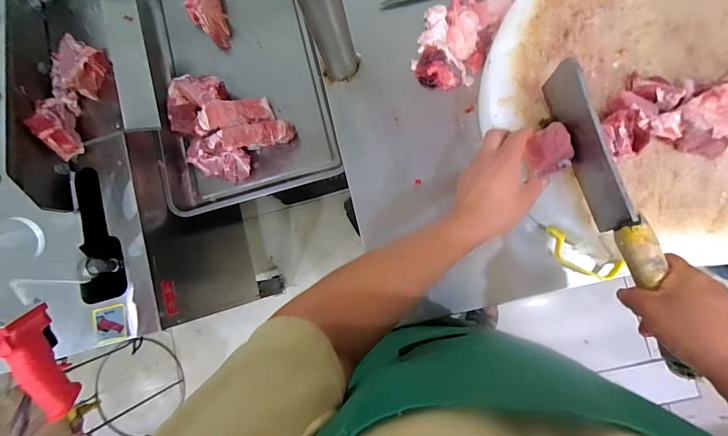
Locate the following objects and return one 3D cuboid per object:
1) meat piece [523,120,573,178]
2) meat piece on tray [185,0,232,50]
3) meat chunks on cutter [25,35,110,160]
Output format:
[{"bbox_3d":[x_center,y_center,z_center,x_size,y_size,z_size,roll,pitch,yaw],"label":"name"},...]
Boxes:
[{"bbox_3d":[0.235,-0.088,0.442,0.045,0.030,0.054,-22,85,40],"label":"meat piece"},{"bbox_3d":[-0.355,-0.464,0.804,0.080,0.036,0.167,-17,96,4],"label":"meat piece on tray"},{"bbox_3d":[-0.533,-0.219,0.634,0.096,0.071,0.210,4,85,6],"label":"meat chunks on cutter"}]

